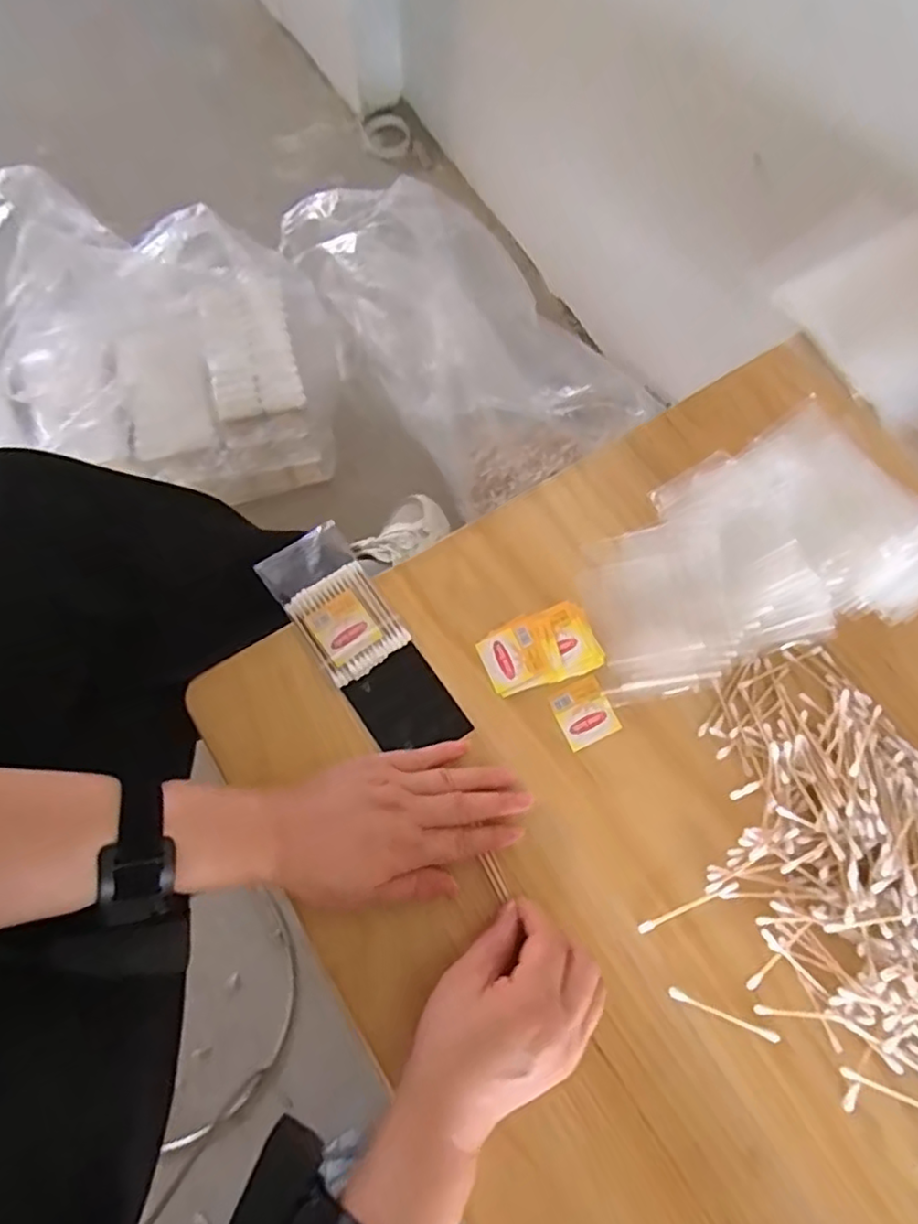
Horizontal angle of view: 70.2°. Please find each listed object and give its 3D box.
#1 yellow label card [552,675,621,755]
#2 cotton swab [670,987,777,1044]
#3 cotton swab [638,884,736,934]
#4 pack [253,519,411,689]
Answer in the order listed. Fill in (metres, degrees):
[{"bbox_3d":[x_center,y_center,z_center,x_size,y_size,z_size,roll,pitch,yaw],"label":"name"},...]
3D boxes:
[{"bbox_3d":[0.089,0.073,0.465,0.039,0.004,0.041,-25,77,-8],"label":"yellow label card"},{"bbox_3d":[0.167,0.253,0.408,0.073,0.004,0.007,23,76,5],"label":"cotton swab"},{"bbox_3d":[0.150,0.193,0.426,0.072,0.004,0.006,-22,76,-7],"label":"cotton swab"},{"bbox_3d":[-0.091,-0.007,0.473,0.064,0.016,0.112,-34,78,-10],"label":"pack"}]

